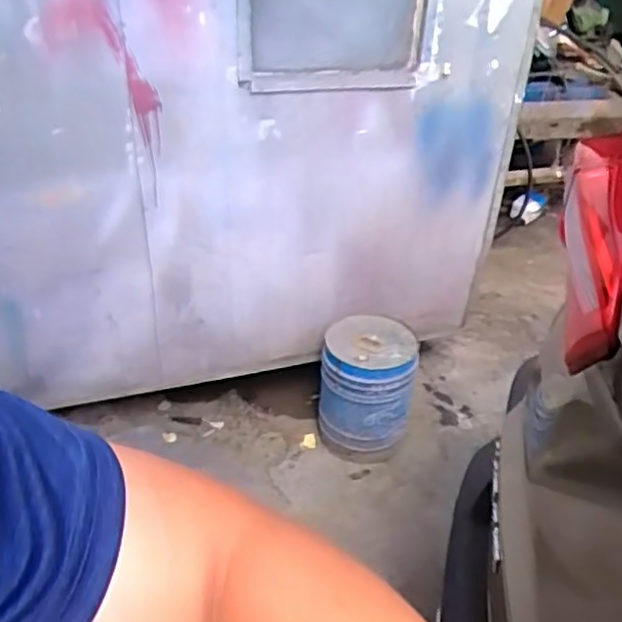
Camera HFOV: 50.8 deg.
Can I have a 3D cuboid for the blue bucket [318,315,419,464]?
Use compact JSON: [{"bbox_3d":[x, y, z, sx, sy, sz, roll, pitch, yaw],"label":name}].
[{"bbox_3d":[0.153,0.231,1.897,0.260,0.349,0.235,2,35,-1],"label":"blue bucket"}]

